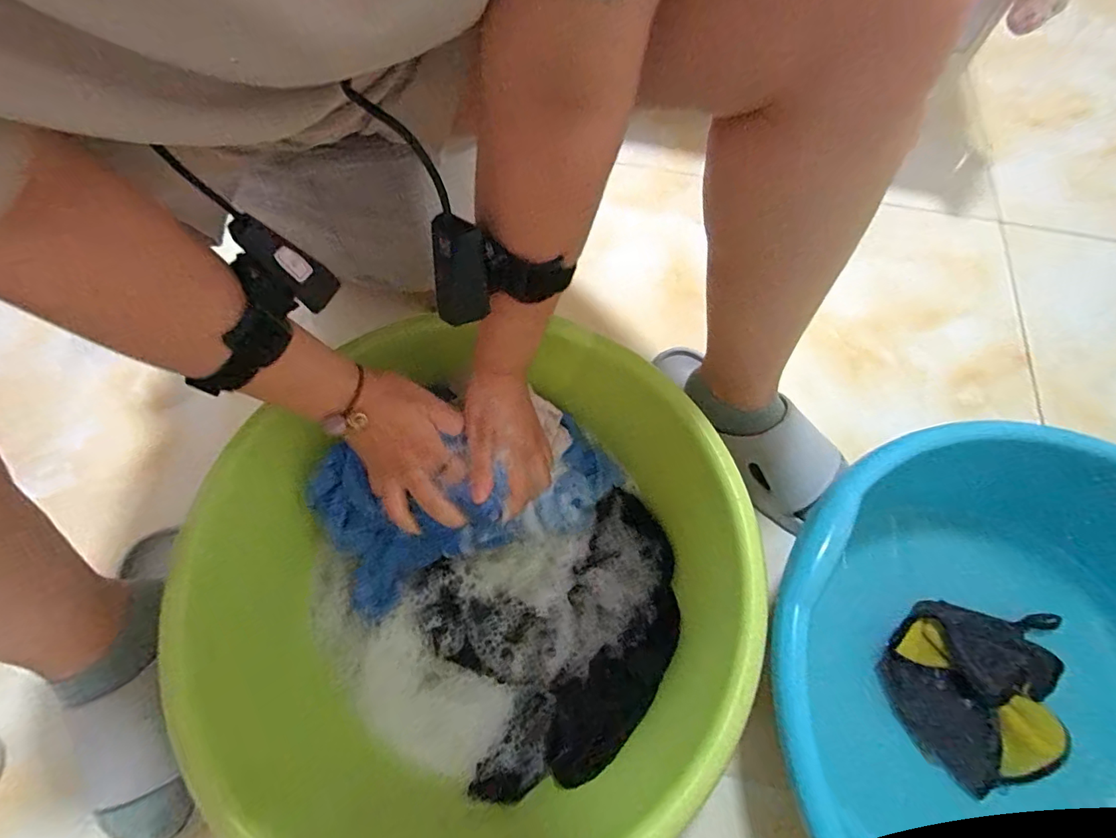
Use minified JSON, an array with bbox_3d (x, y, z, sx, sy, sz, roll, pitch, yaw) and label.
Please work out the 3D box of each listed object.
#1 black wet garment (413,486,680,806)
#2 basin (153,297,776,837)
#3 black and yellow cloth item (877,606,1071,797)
[{"bbox_3d":[0.005,0.207,0.485,0.245,0.044,0.213,-19,67,-9],"label":"black wet garment"},{"bbox_3d":[-0.061,0.152,0.451,0.412,0.159,0.406,0,65,-1],"label":"basin"},{"bbox_3d":[0.399,0.260,0.476,0.170,0.044,0.160,7,65,2],"label":"black and yellow cloth item"}]

